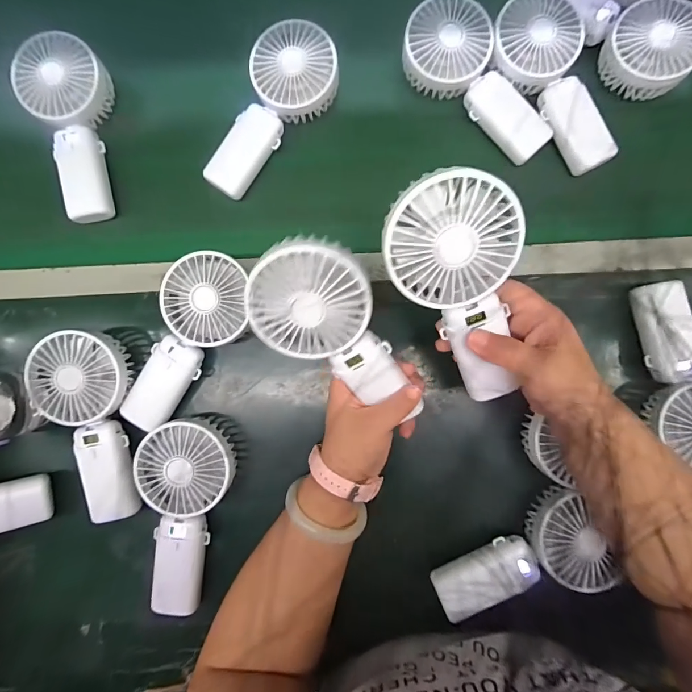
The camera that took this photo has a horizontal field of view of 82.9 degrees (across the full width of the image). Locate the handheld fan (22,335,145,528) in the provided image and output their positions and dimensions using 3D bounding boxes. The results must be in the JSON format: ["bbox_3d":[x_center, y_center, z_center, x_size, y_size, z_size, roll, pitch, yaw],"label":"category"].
[{"bbox_3d":[-0.250,0.080,0.377,0.084,0.034,0.181,-8,88,-3],"label":"handheld fan"}]

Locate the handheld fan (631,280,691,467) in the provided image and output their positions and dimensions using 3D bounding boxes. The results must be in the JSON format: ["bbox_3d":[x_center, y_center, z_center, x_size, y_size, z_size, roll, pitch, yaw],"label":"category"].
[{"bbox_3d":[0.314,0.030,0.372,0.075,0.051,0.175,-21,89,-4],"label":"handheld fan"}]

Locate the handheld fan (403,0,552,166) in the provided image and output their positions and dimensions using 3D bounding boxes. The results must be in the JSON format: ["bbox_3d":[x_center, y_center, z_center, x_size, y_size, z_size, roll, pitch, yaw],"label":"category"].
[{"bbox_3d":[0.141,-0.278,0.410,0.178,0.038,0.084,36,86,-1],"label":"handheld fan"}]

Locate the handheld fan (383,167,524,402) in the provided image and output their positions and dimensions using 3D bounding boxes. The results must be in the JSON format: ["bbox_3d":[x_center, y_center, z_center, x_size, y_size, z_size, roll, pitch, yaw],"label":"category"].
[{"bbox_3d":[0.083,-0.034,0.285,0.079,0.047,0.178,-27,119,-4],"label":"handheld fan"}]

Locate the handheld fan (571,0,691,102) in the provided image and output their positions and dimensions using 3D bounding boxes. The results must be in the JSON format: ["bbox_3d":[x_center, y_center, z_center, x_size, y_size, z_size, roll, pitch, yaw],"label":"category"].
[{"bbox_3d":[0.278,-0.334,0.402,0.092,0.045,0.180,-42,90,-4],"label":"handheld fan"}]

